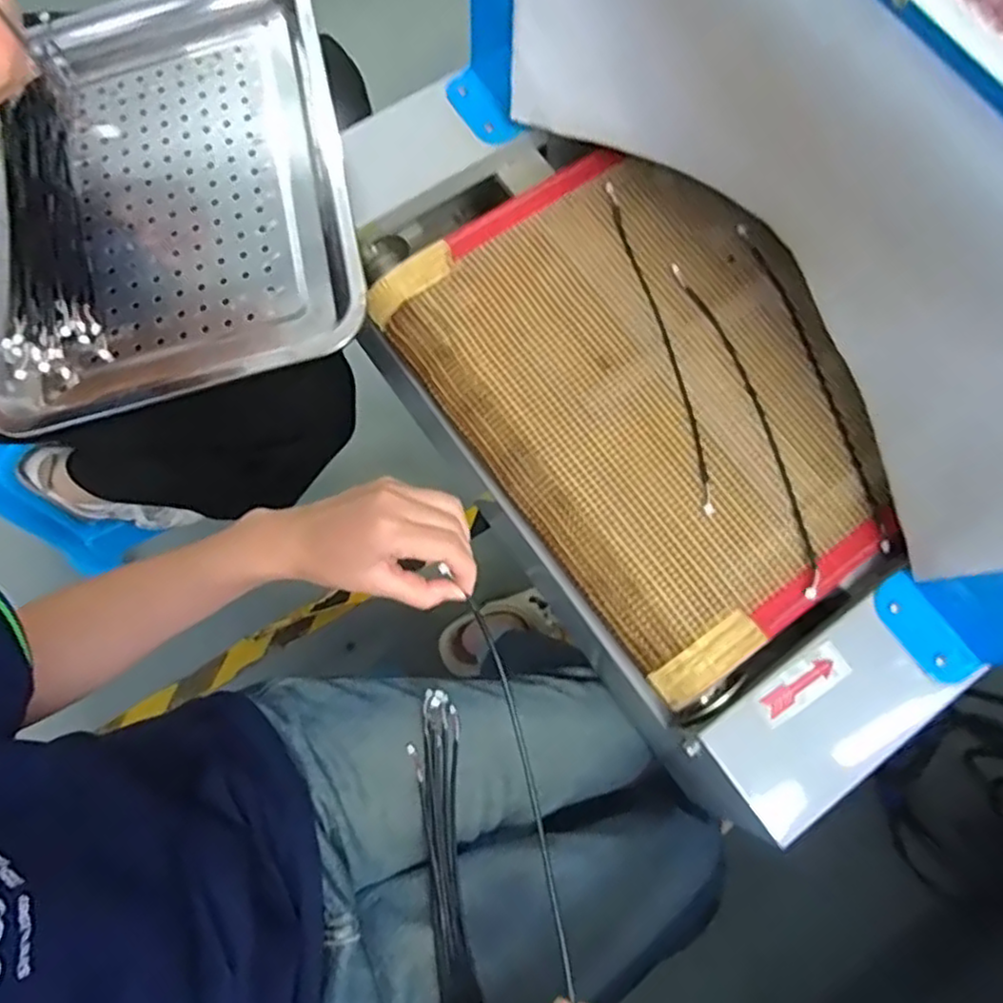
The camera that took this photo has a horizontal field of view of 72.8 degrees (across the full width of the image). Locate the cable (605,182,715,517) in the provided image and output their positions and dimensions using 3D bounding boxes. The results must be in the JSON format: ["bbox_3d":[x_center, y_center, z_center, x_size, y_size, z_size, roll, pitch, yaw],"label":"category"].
[{"bbox_3d":[0.125,-0.127,0.533,0.015,0.007,0.284,-11,75,-8],"label":"cable"}]

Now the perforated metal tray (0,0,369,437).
[{"bbox_3d":[-0.272,-0.255,0.545,0.289,0.030,0.385,-14,75,2],"label":"perforated metal tray"}]

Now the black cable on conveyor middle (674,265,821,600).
[{"bbox_3d":[0.192,-0.063,0.518,0.027,0.006,0.276,-11,74,-21],"label":"black cable on conveyor middle"}]

